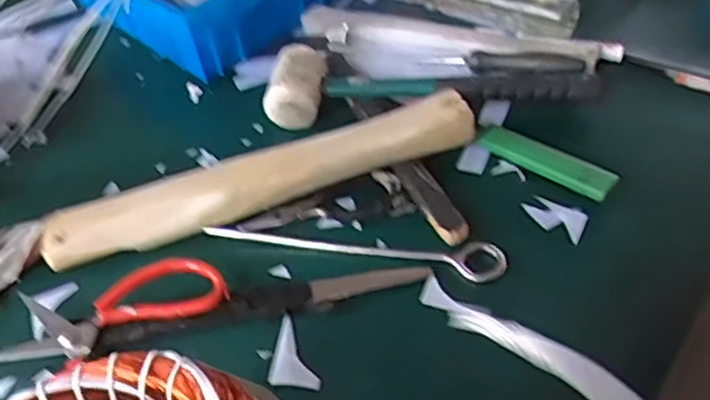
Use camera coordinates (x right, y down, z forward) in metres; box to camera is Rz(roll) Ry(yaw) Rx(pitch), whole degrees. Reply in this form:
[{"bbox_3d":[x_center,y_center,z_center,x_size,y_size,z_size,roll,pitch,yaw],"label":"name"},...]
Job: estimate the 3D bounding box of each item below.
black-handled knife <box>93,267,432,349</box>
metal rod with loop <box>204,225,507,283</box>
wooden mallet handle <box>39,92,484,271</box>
[{"bbox_3d":[-0.061,0.073,0.454,0.225,0.012,0.025,-13,45,-7],"label":"black-handled knife"},{"bbox_3d":[-0.002,0.032,0.486,0.224,0.012,0.031,6,46,12],"label":"metal rod with loop"},{"bbox_3d":[-0.069,-0.016,0.509,0.335,0.048,0.034,-16,45,-10],"label":"wooden mallet handle"}]

